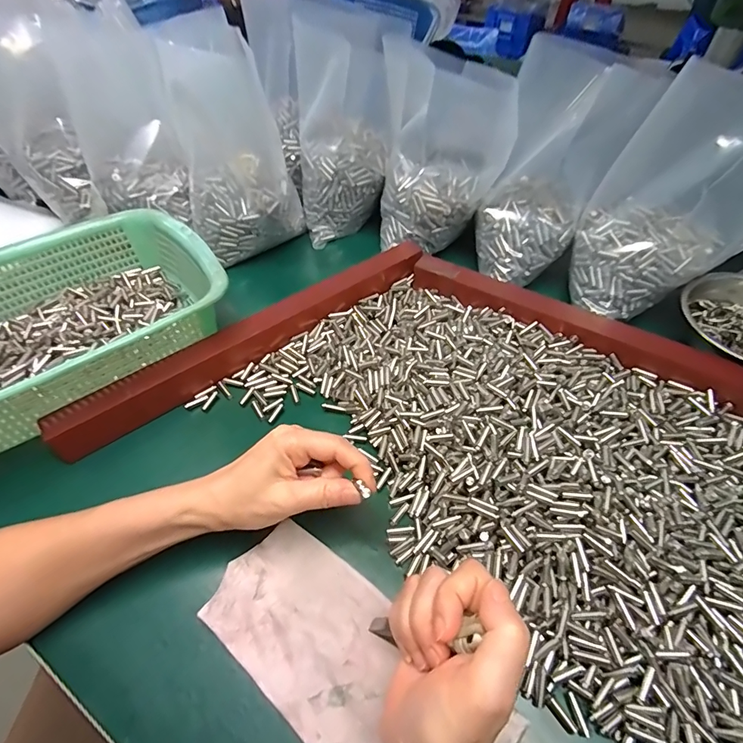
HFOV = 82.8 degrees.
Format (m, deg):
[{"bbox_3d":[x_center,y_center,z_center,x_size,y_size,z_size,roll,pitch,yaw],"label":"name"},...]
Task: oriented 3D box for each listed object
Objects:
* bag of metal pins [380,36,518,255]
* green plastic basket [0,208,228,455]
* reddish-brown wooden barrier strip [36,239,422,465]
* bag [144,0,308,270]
[{"bbox_3d":[0.074,-0.240,0.476,0.124,0.179,0.097,-4,53,-2],"label":"bag of metal pins"},{"bbox_3d":[-0.299,-0.050,0.401,0.295,0.088,0.226,-36,60,-23],"label":"green plastic basket"},{"bbox_3d":[-0.109,-0.041,0.423,0.395,0.036,0.031,-32,59,-21],"label":"reddish-brown wooden barrier strip"},{"bbox_3d":[-0.159,-0.261,0.483,0.123,0.220,0.130,-12,54,-8],"label":"bag"}]

